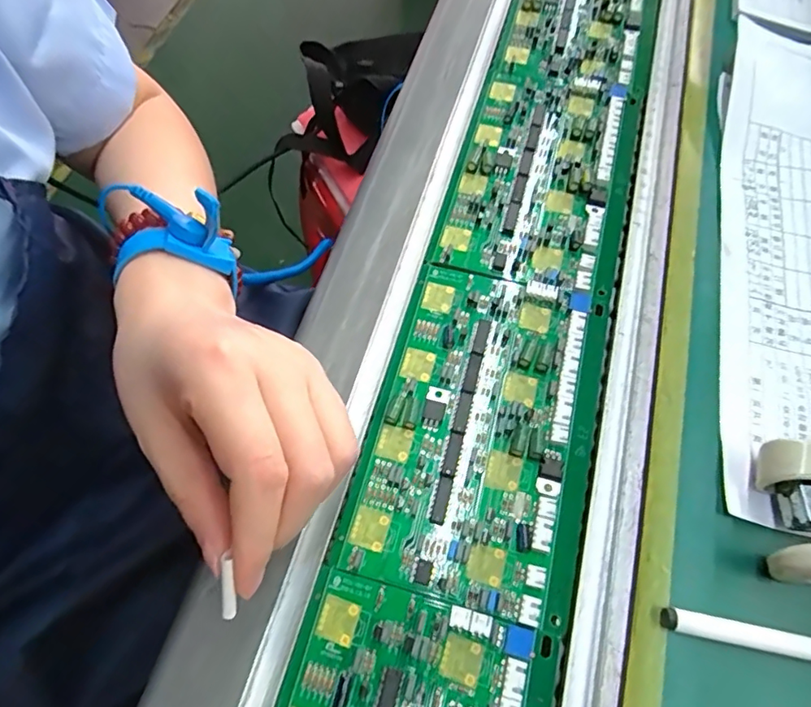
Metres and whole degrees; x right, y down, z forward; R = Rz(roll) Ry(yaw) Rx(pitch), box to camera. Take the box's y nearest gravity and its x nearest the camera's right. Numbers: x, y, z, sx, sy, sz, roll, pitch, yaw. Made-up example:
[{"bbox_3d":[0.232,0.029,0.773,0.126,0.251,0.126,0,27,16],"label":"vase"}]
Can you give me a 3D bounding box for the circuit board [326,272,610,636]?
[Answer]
[{"bbox_3d":[0.035,0.032,0.242,0.096,0.008,0.151,14,66,9],"label":"circuit board"}]

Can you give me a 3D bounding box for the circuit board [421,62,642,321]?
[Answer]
[{"bbox_3d":[0.077,-0.101,0.304,0.095,0.010,0.161,14,66,10],"label":"circuit board"}]

